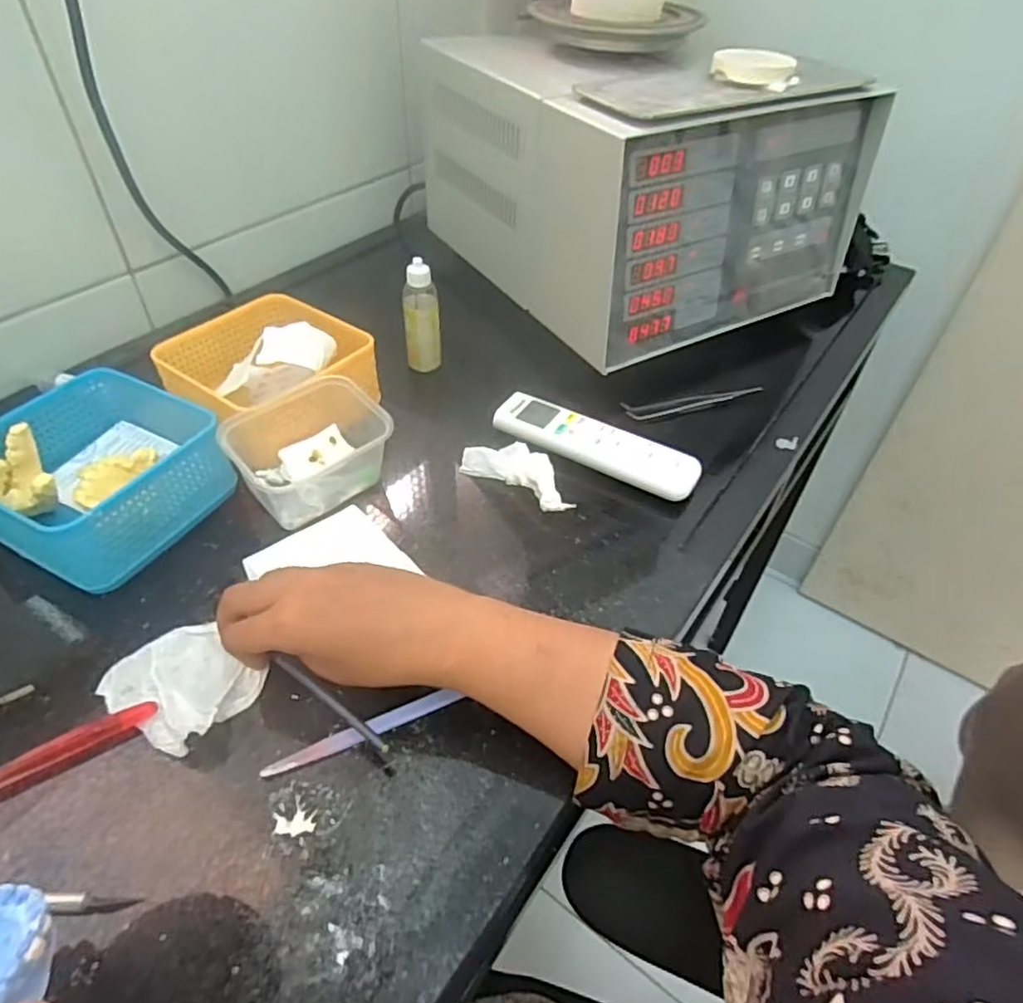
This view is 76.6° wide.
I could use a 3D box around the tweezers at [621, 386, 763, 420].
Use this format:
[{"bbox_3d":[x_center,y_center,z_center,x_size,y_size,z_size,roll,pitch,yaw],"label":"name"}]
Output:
[{"bbox_3d":[0.172,-0.095,0.621,0.126,0.013,0.013,-10,45,5],"label":"tweezers"}]

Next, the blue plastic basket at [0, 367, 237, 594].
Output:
[{"bbox_3d":[-0.289,-0.023,0.459,0.138,0.058,0.134,24,48,19],"label":"blue plastic basket"}]

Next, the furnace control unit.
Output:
[{"bbox_3d":[0.130,-0.348,0.684,0.333,0.200,0.337,-21,51,-23],"label":"furnace control unit"}]

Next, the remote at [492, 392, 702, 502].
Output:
[{"bbox_3d":[0.070,-0.049,0.552,0.179,0.017,0.046,26,49,20],"label":"remote"}]

